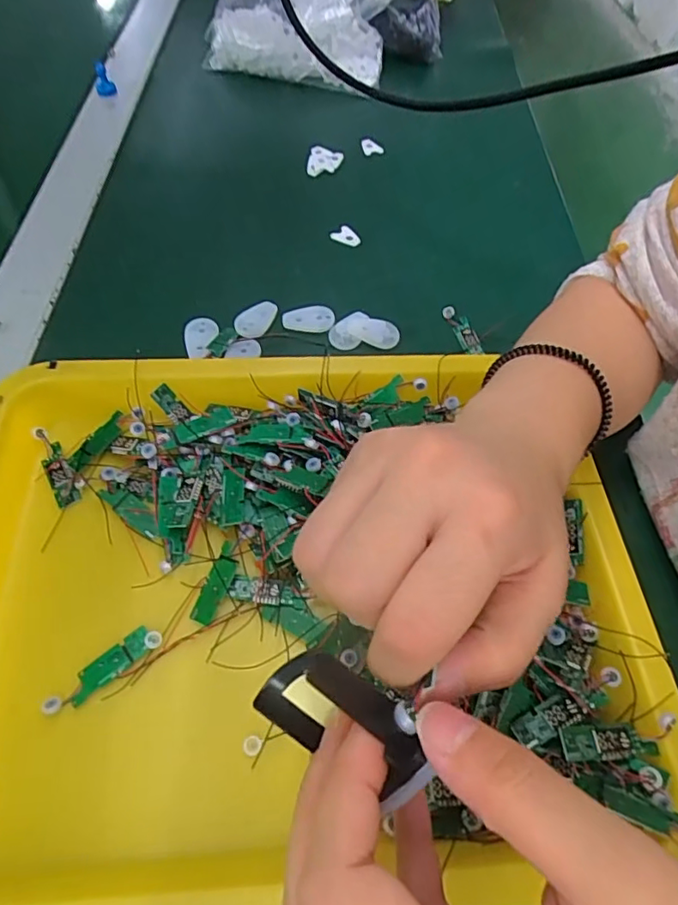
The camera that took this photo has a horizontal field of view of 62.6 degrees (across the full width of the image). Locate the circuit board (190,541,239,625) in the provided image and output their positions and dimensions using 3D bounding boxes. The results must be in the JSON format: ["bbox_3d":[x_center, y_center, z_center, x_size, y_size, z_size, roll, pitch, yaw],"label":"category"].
[{"bbox_3d":[-0.061,0.065,0.280,0.012,0.004,0.040,17,70,9],"label":"circuit board"}]

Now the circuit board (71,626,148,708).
[{"bbox_3d":[-0.107,0.098,0.259,0.041,0.004,0.013,-36,64,-23],"label":"circuit board"}]

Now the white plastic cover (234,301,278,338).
[{"bbox_3d":[-0.057,-0.095,0.390,0.018,0.006,0.034,34,61,20],"label":"white plastic cover"}]

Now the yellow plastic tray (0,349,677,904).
[{"bbox_3d":[-0.035,0.060,0.273,0.343,0.036,0.259,-1,56,-3],"label":"yellow plastic tray"}]

